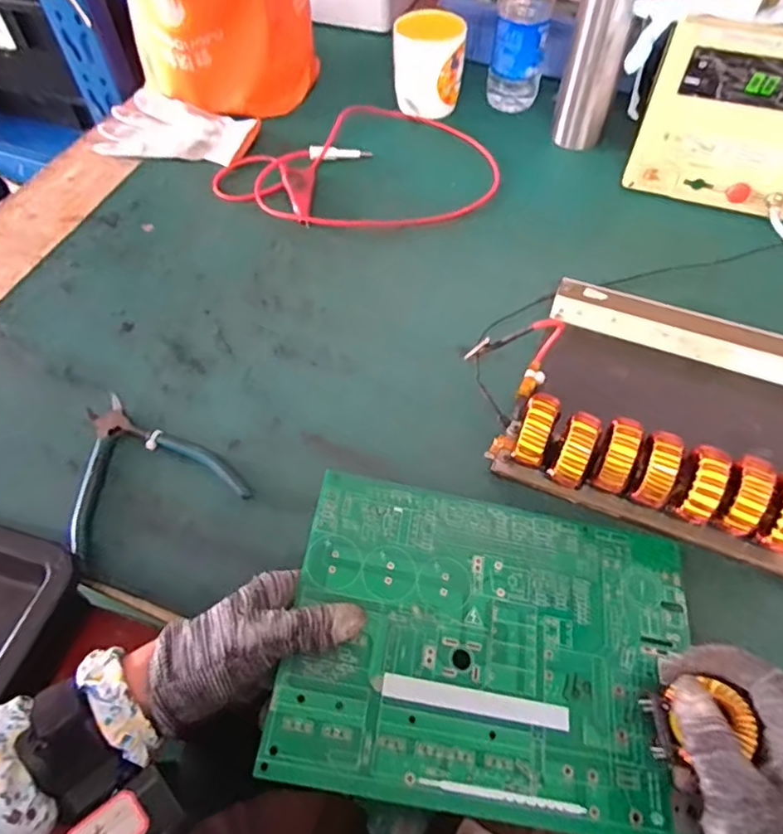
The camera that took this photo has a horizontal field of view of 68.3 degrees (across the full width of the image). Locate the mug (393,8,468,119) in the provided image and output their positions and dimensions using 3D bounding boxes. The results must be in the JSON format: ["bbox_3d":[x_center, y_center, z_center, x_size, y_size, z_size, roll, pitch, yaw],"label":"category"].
[{"bbox_3d":[0.045,-0.411,0.681,0.084,0.090,0.076,0,56,1],"label":"mug"}]

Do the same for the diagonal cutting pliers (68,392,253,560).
[{"bbox_3d":[-0.190,0.029,0.448,0.123,0.010,0.127,-21,59,-13],"label":"diagonal cutting pliers"}]

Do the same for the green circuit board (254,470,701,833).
[{"bbox_3d":[0.064,0.138,0.356,0.245,0.004,0.180,13,57,-3],"label":"green circuit board"}]

